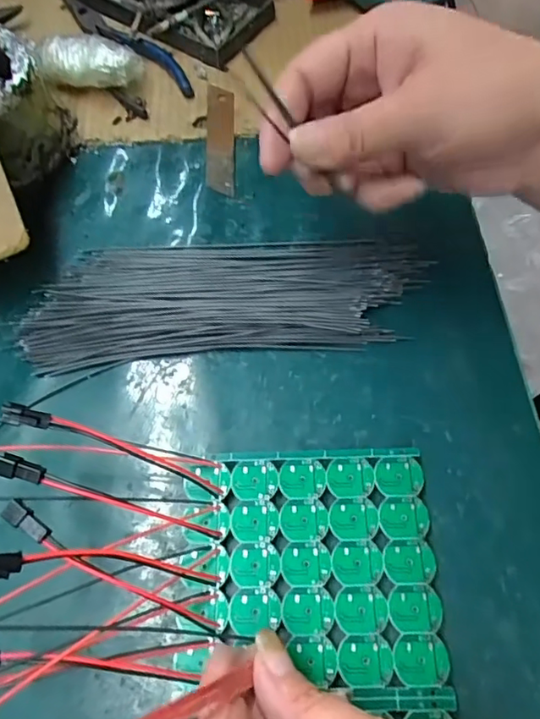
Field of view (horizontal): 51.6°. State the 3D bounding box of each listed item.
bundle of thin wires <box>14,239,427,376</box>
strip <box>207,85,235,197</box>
[{"bbox_3d":[-0.027,-0.037,0.312,0.214,0.008,0.076,-5,63,1],"label":"bundle of thin wires"},{"bbox_3d":[-0.033,-0.147,0.370,0.018,0.004,0.090,-5,68,6],"label":"strip"}]

